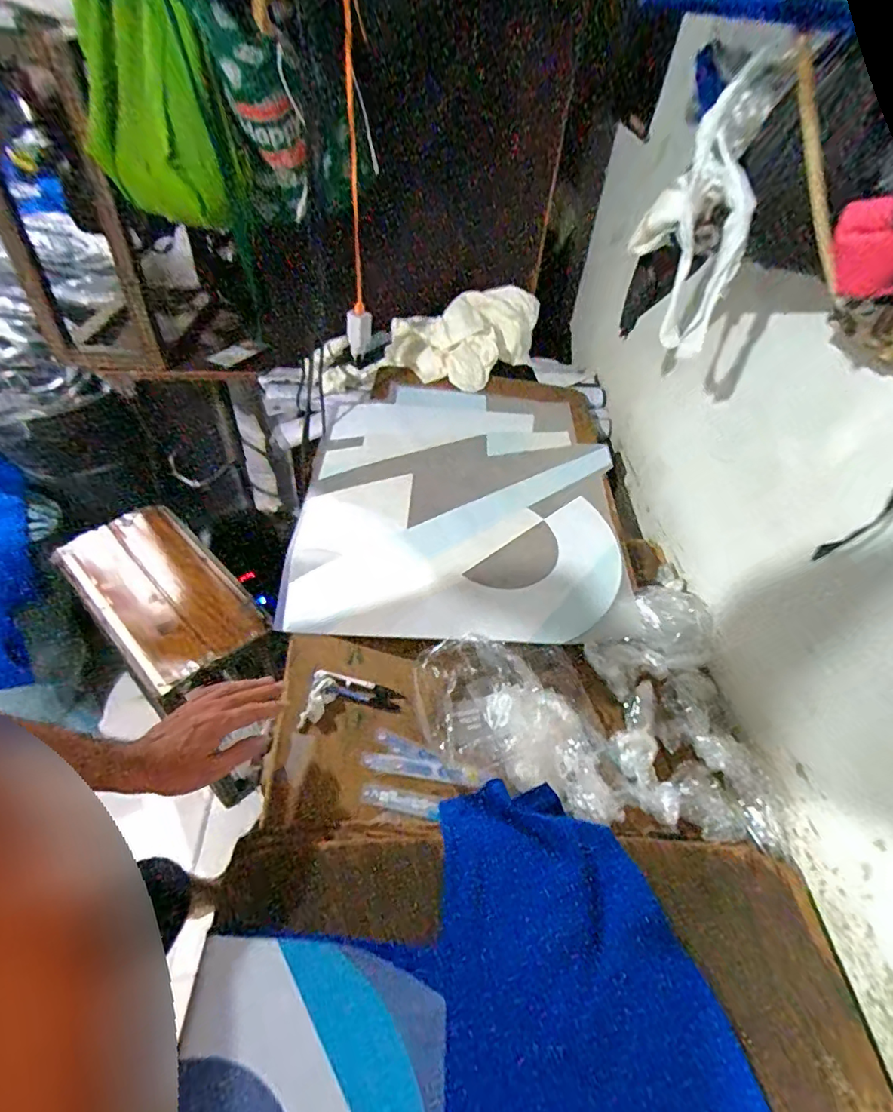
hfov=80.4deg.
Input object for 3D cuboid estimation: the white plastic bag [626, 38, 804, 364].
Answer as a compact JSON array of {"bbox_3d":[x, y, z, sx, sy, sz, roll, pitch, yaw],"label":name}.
[{"bbox_3d":[0.255,-0.347,0.538,0.072,0.230,0.150,7,46,0],"label":"white plastic bag"}]

